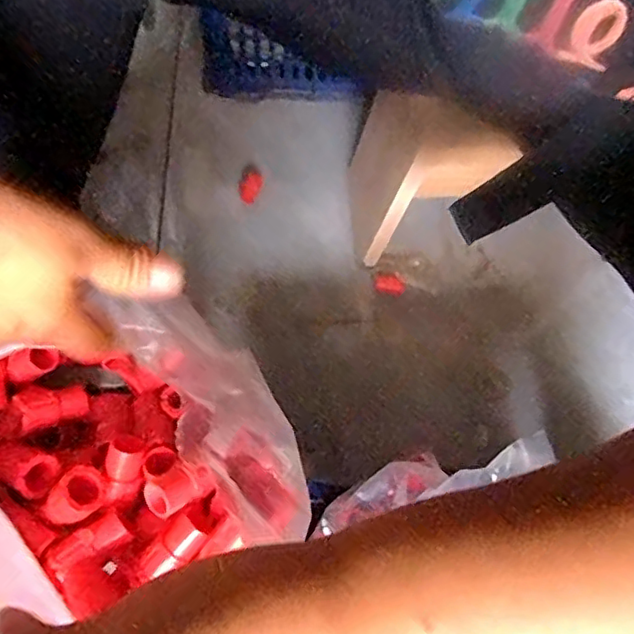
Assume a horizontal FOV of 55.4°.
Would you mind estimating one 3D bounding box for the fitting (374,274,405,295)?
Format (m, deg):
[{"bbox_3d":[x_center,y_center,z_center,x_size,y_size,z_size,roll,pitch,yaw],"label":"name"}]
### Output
[{"bbox_3d":[0.087,-0.039,0.729,0.037,0.016,0.022,3,63,-2],"label":"fitting"}]

